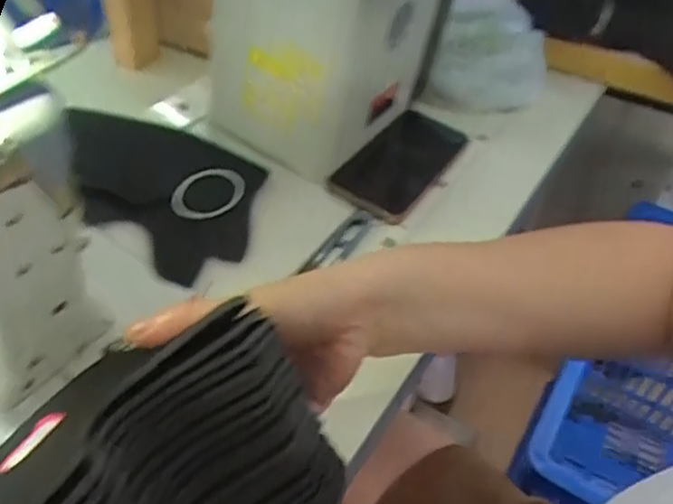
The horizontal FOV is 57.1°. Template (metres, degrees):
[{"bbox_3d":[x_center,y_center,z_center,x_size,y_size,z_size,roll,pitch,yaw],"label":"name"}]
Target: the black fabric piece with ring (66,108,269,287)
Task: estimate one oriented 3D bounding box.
[{"bbox_3d":[-0.149,-0.054,0.493,0.173,0.019,0.139,19,47,0],"label":"black fabric piece with ring"}]

